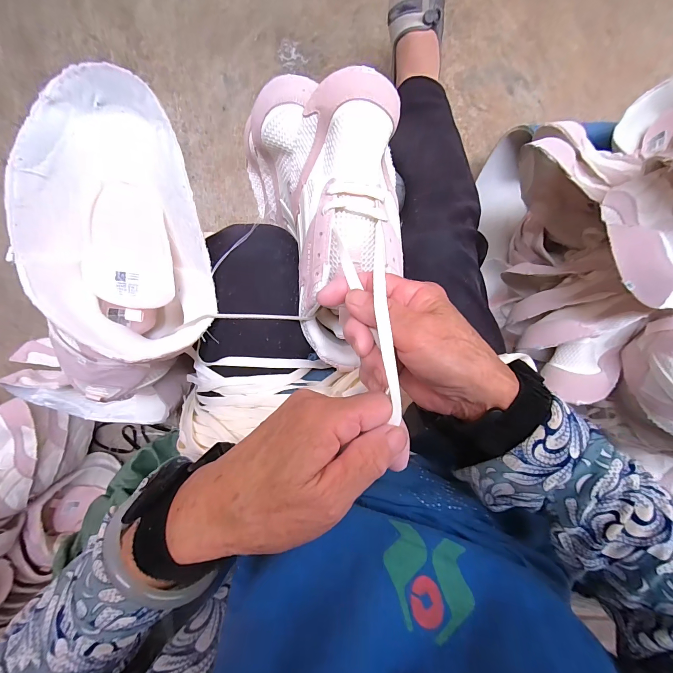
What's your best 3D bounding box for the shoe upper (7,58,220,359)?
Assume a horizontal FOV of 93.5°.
[{"bbox_3d":[-0.181,-0.093,0.276,0.135,0.074,0.218,-4,103,-1],"label":"shoe upper"}]

